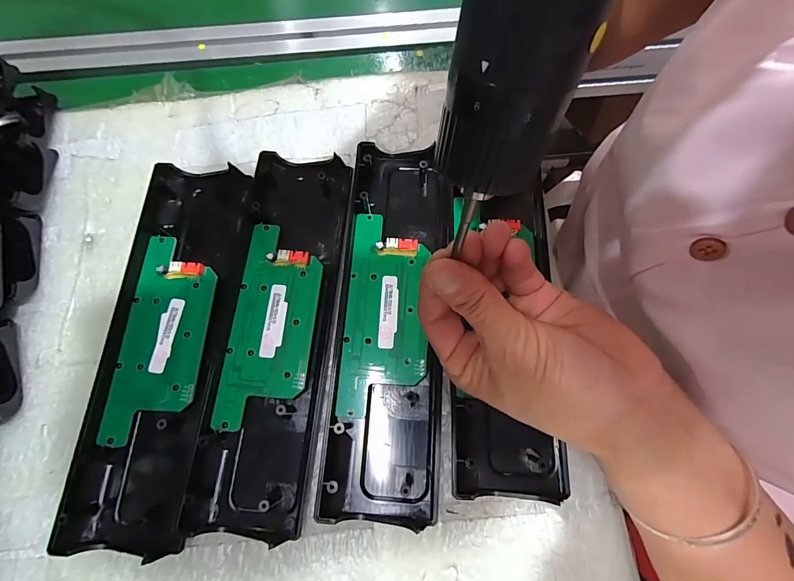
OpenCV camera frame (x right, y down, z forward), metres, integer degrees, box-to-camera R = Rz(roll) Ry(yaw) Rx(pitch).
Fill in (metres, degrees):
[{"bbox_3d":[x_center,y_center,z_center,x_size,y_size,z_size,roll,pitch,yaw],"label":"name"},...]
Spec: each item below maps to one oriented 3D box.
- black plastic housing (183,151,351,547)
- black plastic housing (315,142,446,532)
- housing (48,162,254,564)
[{"bbox_3d":[-0.082,0.020,0.247,0.067,0.016,0.244,4,72,3],"label":"black plastic housing"},{"bbox_3d":[-0.006,0.013,0.249,0.069,0.017,0.244,3,72,2],"label":"black plastic housing"},{"bbox_3d":[-0.154,0.028,0.246,0.072,0.017,0.245,3,72,2],"label":"housing"}]

